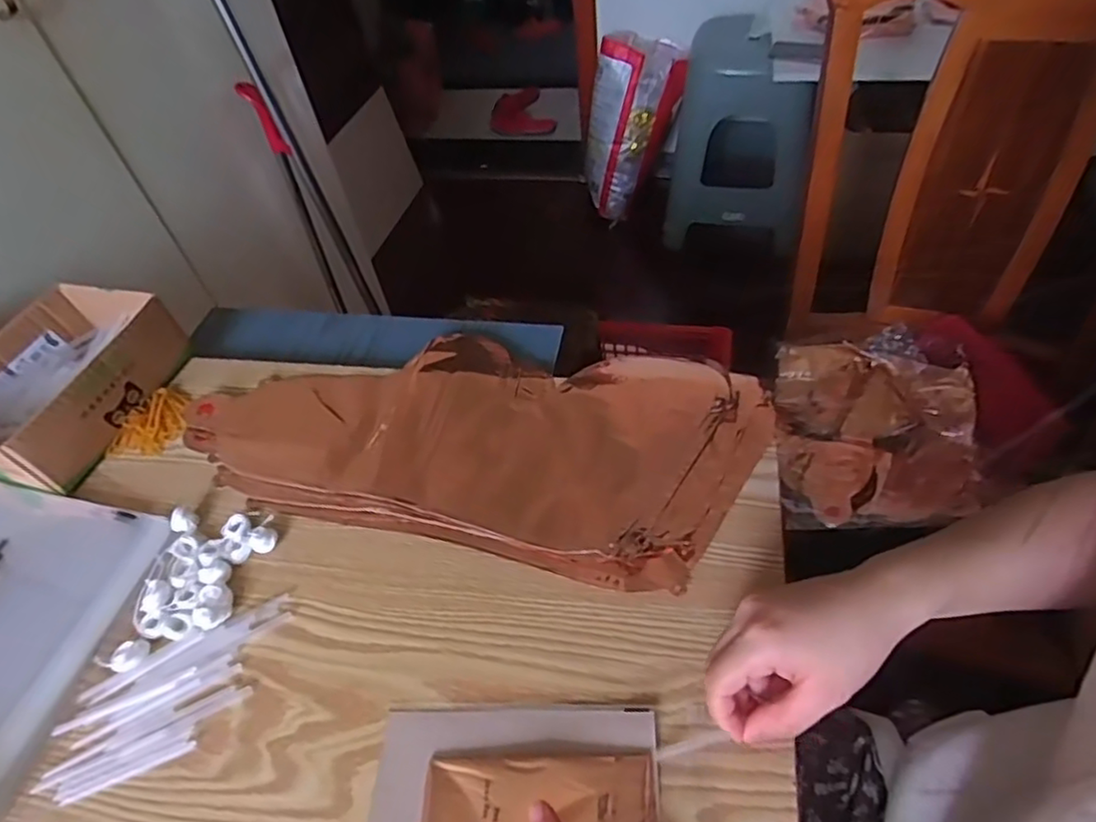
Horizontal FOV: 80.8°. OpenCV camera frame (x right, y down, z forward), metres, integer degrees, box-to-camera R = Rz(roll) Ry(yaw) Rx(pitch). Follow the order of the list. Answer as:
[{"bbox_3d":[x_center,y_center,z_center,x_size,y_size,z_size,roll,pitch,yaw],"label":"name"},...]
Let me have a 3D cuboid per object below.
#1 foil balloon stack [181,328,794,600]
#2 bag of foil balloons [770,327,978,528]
[{"bbox_3d":[-0.064,0.007,0.537,0.449,0.007,0.220,9,52,15],"label":"foil balloon stack"},{"bbox_3d":[0.442,0.023,0.863,0.253,0.061,0.312,6,53,10],"label":"bag of foil balloons"}]

